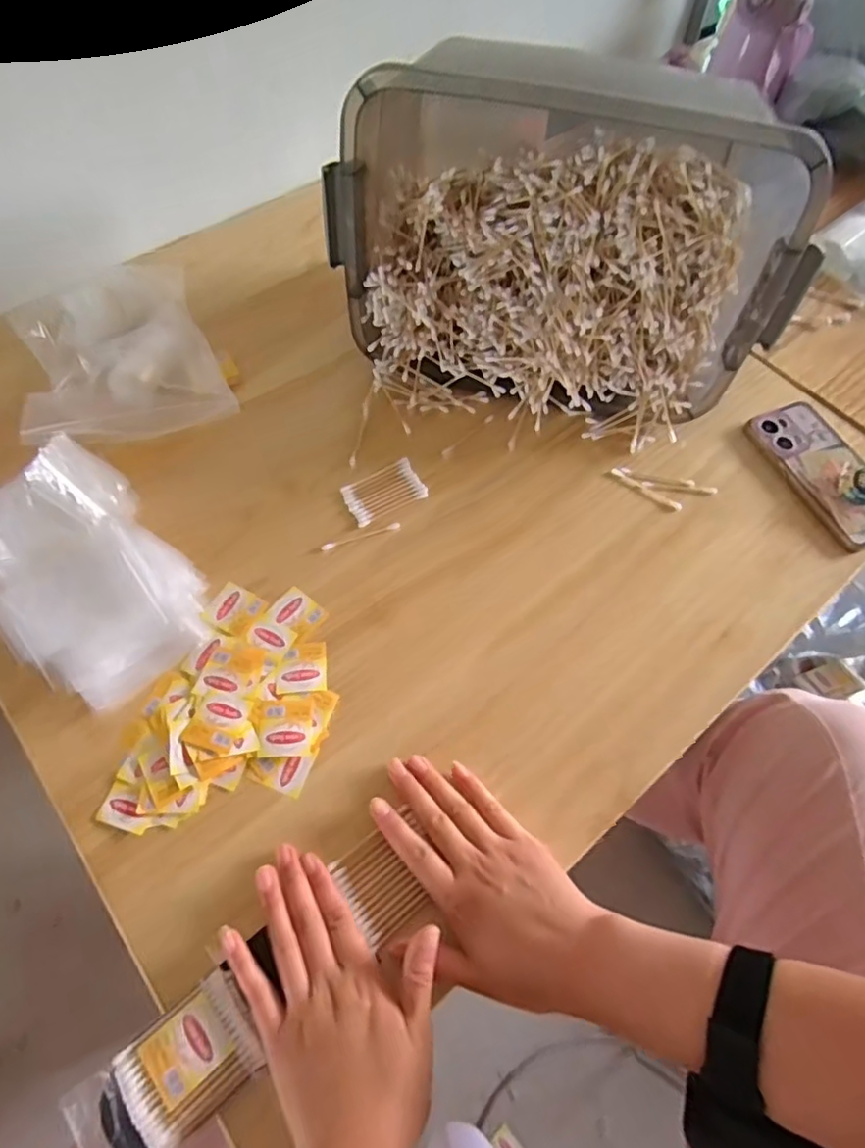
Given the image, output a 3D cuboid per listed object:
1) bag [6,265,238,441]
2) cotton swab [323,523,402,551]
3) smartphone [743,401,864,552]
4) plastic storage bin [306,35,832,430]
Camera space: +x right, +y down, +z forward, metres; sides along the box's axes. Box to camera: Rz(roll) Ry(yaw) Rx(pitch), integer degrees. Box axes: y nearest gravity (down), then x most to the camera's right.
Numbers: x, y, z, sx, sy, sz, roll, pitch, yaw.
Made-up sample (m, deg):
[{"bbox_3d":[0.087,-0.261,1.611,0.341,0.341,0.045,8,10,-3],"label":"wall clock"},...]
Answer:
[{"bbox_3d":[-0.311,-0.218,0.612,0.179,0.049,0.233,-22,63,-13],"label":"bag"},{"bbox_3d":[-0.063,-0.034,0.548,0.071,0.004,0.005,-17,62,-10],"label":"cotton swab"},{"bbox_3d":[0.382,-0.102,0.591,0.081,0.025,0.161,-21,63,-12],"label":"smartphone"},{"bbox_3d":[0.116,-0.310,0.571,0.407,0.236,0.234,11,62,4],"label":"plastic storage bin"}]

